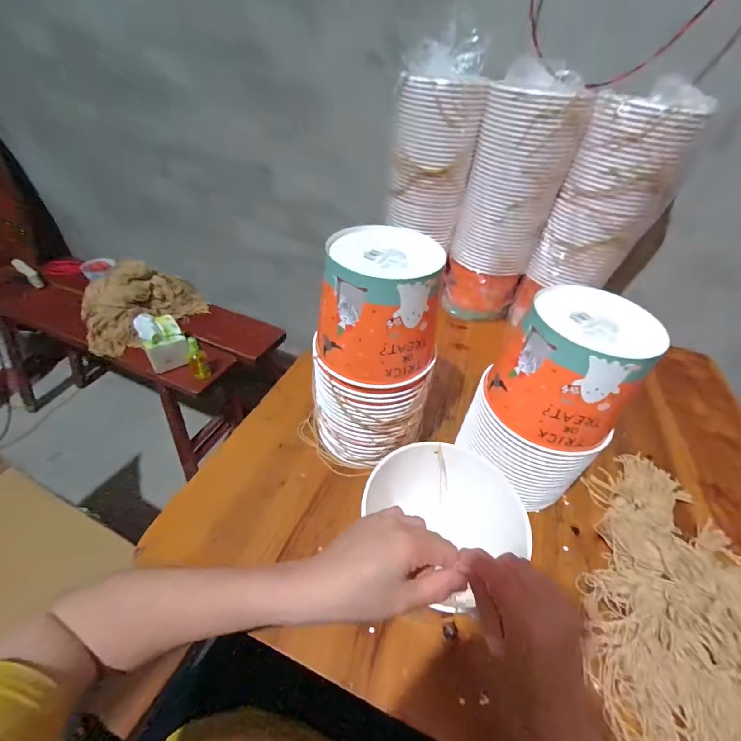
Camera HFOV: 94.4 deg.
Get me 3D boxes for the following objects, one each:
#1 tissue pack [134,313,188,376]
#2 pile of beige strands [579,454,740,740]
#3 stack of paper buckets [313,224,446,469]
[{"bbox_3d":[-0.548,-0.080,0.916,0.104,0.081,0.160,-25,51,-30],"label":"tissue pack"},{"bbox_3d":[0.390,0.264,0.406,0.248,0.044,0.378,16,43,10],"label":"pile of beige strands"},{"bbox_3d":[0.008,-0.013,0.469,0.147,0.298,0.139,10,43,3],"label":"stack of paper buckets"}]

